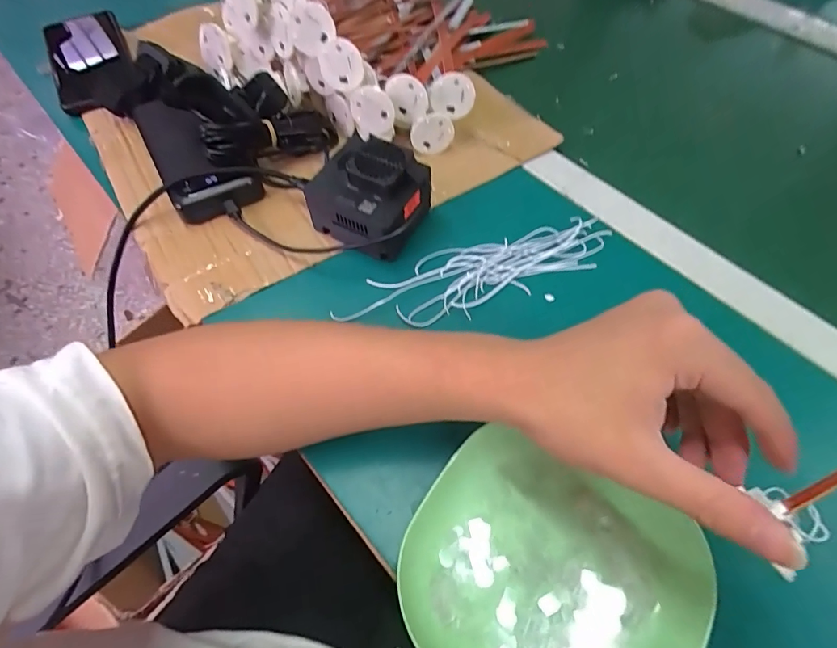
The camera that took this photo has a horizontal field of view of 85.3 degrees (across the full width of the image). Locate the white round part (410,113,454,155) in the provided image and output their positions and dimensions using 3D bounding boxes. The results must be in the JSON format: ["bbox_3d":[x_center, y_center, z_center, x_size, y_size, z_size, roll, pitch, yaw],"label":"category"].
[{"bbox_3d":[0.013,-0.172,0.411,0.039,0.037,0.011,-19,60,-13],"label":"white round part"}]

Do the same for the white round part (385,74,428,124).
[{"bbox_3d":[-0.010,-0.191,0.386,0.034,0.040,0.007,7,59,4],"label":"white round part"}]

